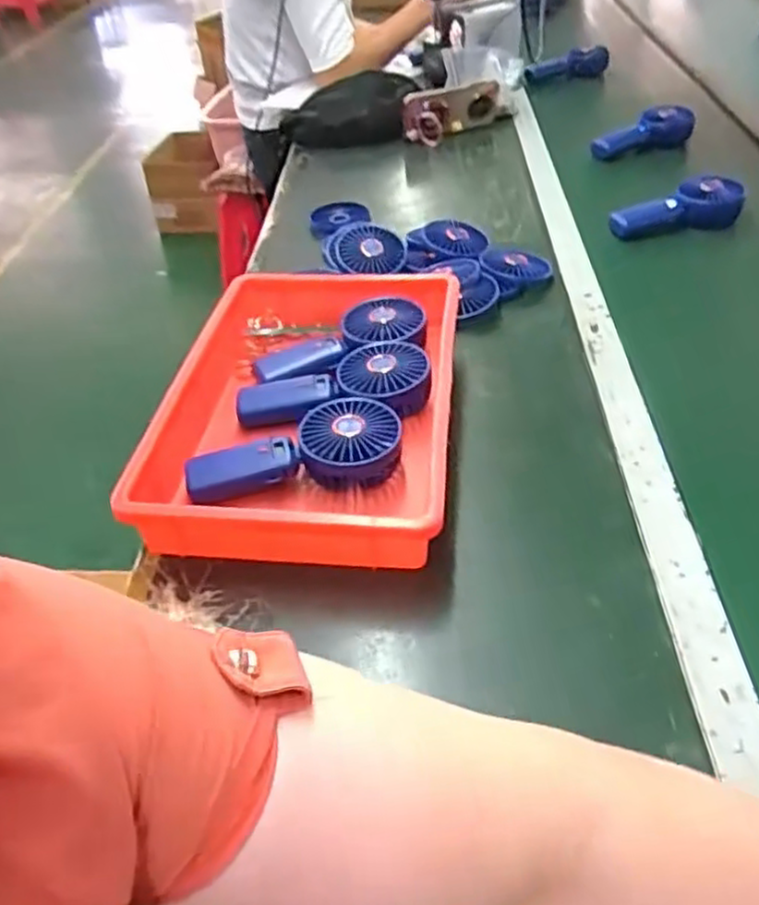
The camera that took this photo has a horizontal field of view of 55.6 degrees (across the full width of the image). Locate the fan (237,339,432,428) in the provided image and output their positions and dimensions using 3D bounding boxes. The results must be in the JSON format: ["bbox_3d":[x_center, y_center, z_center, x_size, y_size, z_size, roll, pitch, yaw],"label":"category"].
[{"bbox_3d":[-0.042,-0.059,0.667,0.175,0.044,0.090,-7,42,-5],"label":"fan"}]

